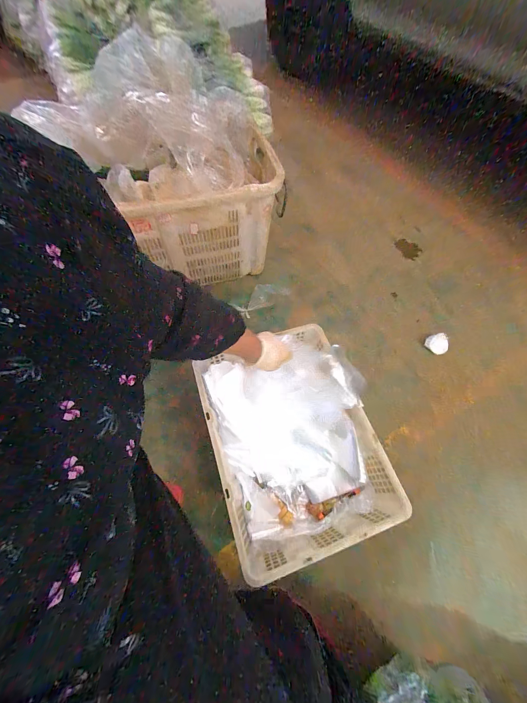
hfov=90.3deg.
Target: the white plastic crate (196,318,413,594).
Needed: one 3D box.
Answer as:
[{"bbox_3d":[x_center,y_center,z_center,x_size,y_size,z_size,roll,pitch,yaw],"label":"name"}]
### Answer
[{"bbox_3d":[0.060,0.197,0.630,0.342,0.175,0.456,-17,67,-10],"label":"white plastic crate"}]

